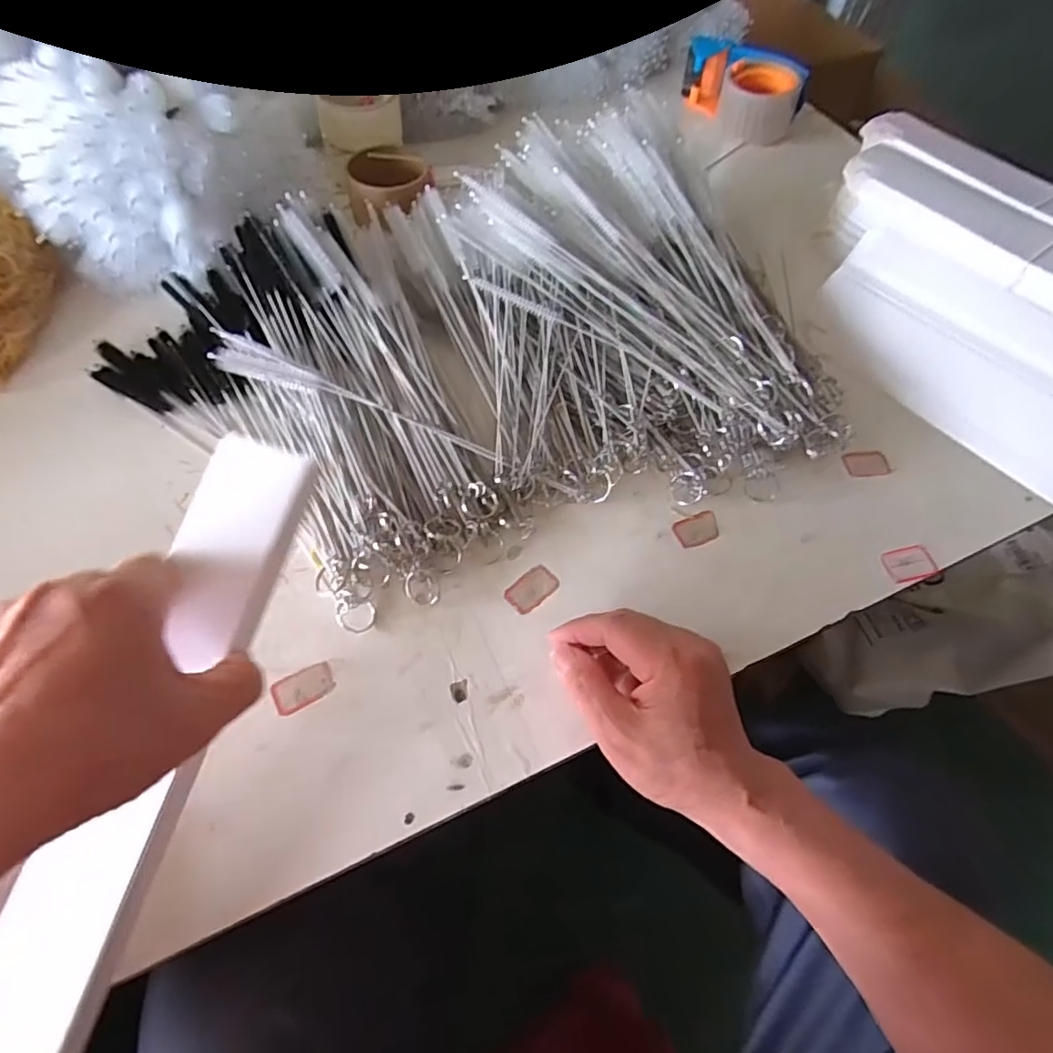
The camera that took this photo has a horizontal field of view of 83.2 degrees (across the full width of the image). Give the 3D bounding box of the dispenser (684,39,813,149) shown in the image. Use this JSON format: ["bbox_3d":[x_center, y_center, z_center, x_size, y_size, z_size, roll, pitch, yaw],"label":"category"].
[{"bbox_3d":[0.263,-0.551,0.734,0.155,0.059,0.089,33,63,15],"label":"dispenser"}]

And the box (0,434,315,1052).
[{"bbox_3d":[-0.185,0.114,0.275,0.057,0.020,0.333,15,77,5],"label":"box"}]

